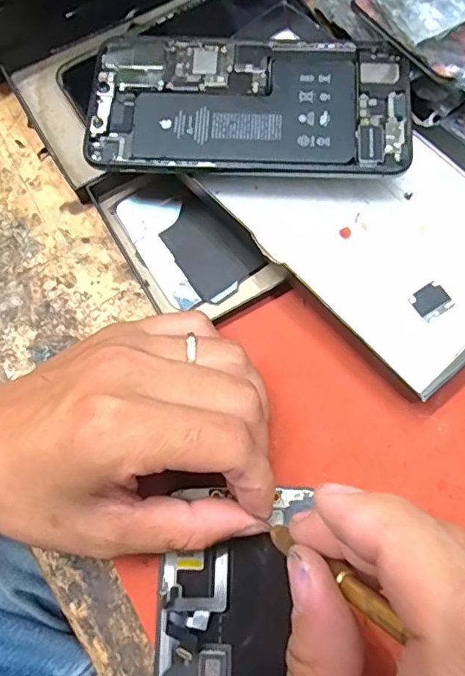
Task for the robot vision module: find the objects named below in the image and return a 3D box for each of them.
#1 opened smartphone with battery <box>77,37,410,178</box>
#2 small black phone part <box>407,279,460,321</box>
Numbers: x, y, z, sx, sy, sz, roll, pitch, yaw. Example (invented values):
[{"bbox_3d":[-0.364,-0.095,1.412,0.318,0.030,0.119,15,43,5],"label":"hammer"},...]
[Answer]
[{"bbox_3d":[0.008,-0.114,0.257,0.152,0.006,0.075,2,76,2],"label":"opened smartphone with battery"},{"bbox_3d":[0.095,-0.018,0.250,0.018,0.004,0.016,-41,78,-8],"label":"small black phone part"}]

